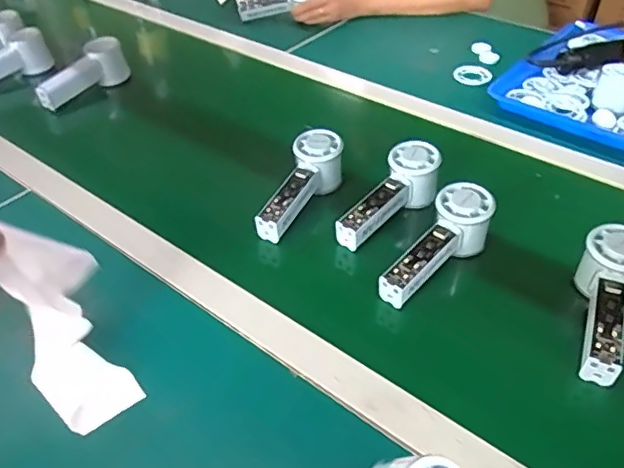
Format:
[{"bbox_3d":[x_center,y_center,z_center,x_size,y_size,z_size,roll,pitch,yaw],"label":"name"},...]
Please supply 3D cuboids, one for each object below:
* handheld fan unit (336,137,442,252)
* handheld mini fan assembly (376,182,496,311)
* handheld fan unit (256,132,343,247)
[{"bbox_3d":[0.083,-0.039,0.637,0.058,0.057,0.155,33,67,32],"label":"handheld fan unit"},{"bbox_3d":[0.122,0.009,0.566,0.150,0.068,0.058,-33,51,-31],"label":"handheld mini fan assembly"},{"bbox_3d":[-0.017,-0.051,0.658,0.054,0.061,0.151,23,63,24],"label":"handheld fan unit"}]

